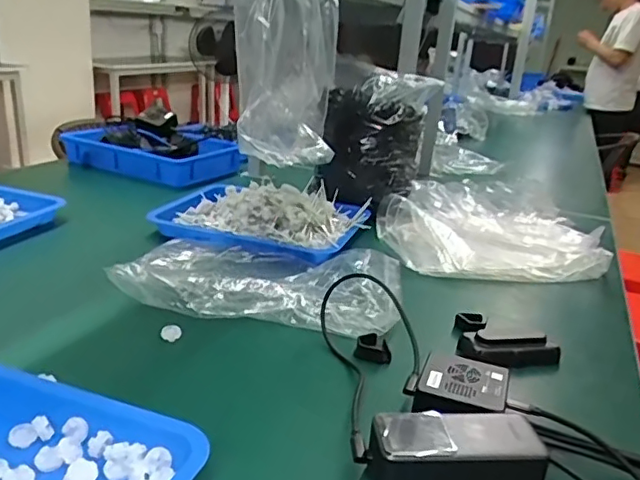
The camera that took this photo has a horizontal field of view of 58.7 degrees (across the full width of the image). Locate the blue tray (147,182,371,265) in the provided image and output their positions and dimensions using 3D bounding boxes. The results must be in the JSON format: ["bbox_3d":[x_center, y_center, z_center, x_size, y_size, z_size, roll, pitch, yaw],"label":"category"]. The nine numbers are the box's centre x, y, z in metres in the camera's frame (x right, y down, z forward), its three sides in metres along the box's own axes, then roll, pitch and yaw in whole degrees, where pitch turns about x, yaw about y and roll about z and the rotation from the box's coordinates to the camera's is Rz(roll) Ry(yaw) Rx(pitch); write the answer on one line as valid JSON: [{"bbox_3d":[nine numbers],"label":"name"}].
[{"bbox_3d":[-0.091,-0.054,0.973,0.325,0.060,0.257,9,19,13],"label":"blue tray"}]

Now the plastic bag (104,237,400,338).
[{"bbox_3d":[-0.069,0.041,0.768,0.354,0.037,0.246,5,19,3],"label":"plastic bag"}]

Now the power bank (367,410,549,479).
[{"bbox_3d":[0.102,0.173,0.444,0.131,0.059,0.050,2,19,-6],"label":"power bank"}]

